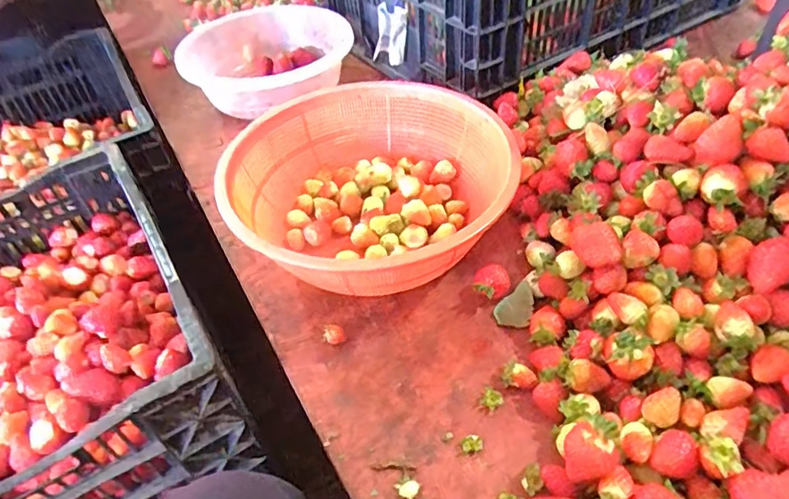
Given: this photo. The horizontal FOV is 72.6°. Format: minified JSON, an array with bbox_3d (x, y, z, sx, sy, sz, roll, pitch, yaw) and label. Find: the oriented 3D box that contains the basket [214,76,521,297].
[{"bbox_3d":[-0.021,-0.055,0.557,0.270,0.106,0.286,-1,46,7],"label":"basket"}]

